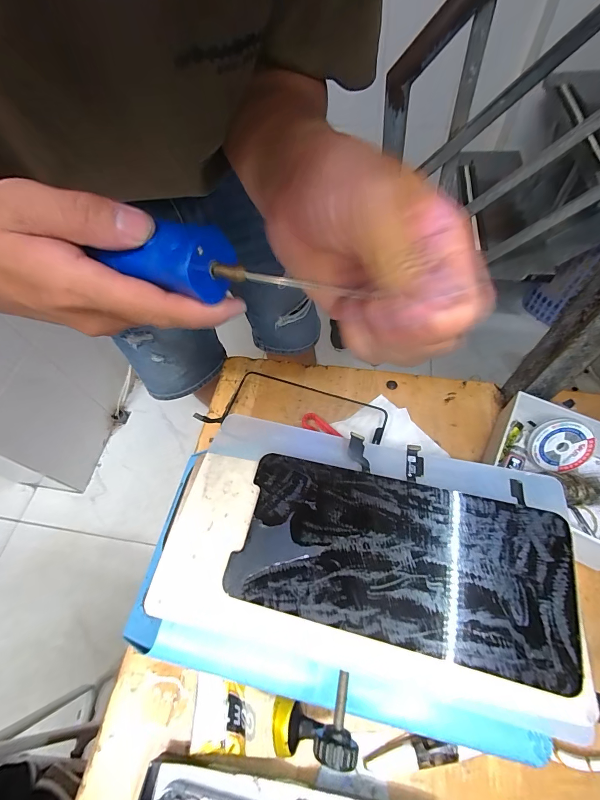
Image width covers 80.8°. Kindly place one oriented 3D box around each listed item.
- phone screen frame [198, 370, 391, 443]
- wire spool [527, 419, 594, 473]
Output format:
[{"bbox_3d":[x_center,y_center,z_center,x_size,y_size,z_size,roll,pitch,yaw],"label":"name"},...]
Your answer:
[{"bbox_3d":[-0.009,0.001,0.363,0.191,0.013,0.069,7,60,8],"label":"phone screen frame"},{"bbox_3d":[0.224,0.038,0.301,0.046,0.045,0.013,17,25,6],"label":"wire spool"}]

